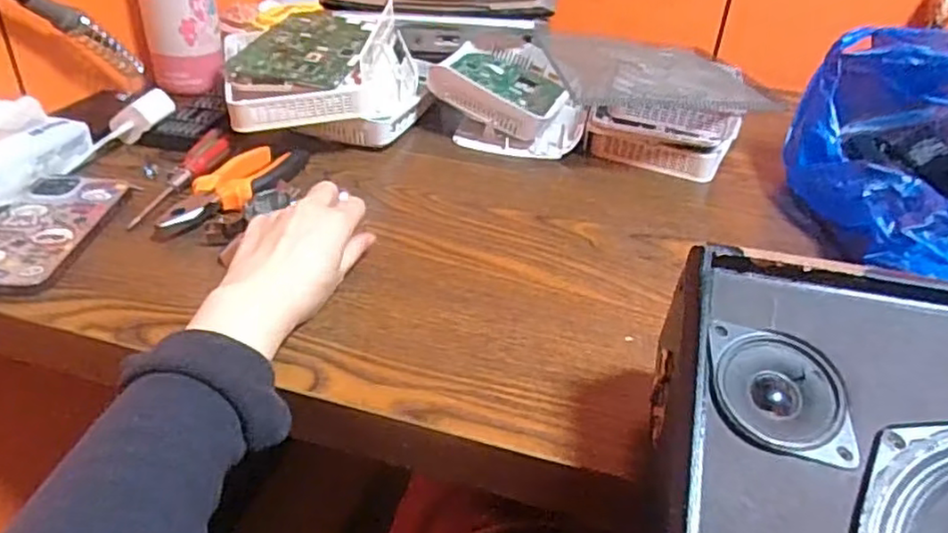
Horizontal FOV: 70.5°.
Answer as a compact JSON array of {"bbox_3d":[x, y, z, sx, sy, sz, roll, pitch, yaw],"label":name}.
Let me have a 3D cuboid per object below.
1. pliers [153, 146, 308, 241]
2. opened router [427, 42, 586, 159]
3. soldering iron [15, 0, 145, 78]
[{"bbox_3d":[-0.187,-0.063,0.529,0.048,0.016,0.142,14,35,14],"label":"pliers"},{"bbox_3d":[0.037,-0.179,0.691,0.145,0.061,0.167,6,34,3],"label":"opened router"},{"bbox_3d":[-0.359,-0.211,0.554,0.033,0.027,0.224,20,-3,22],"label":"soldering iron"}]

